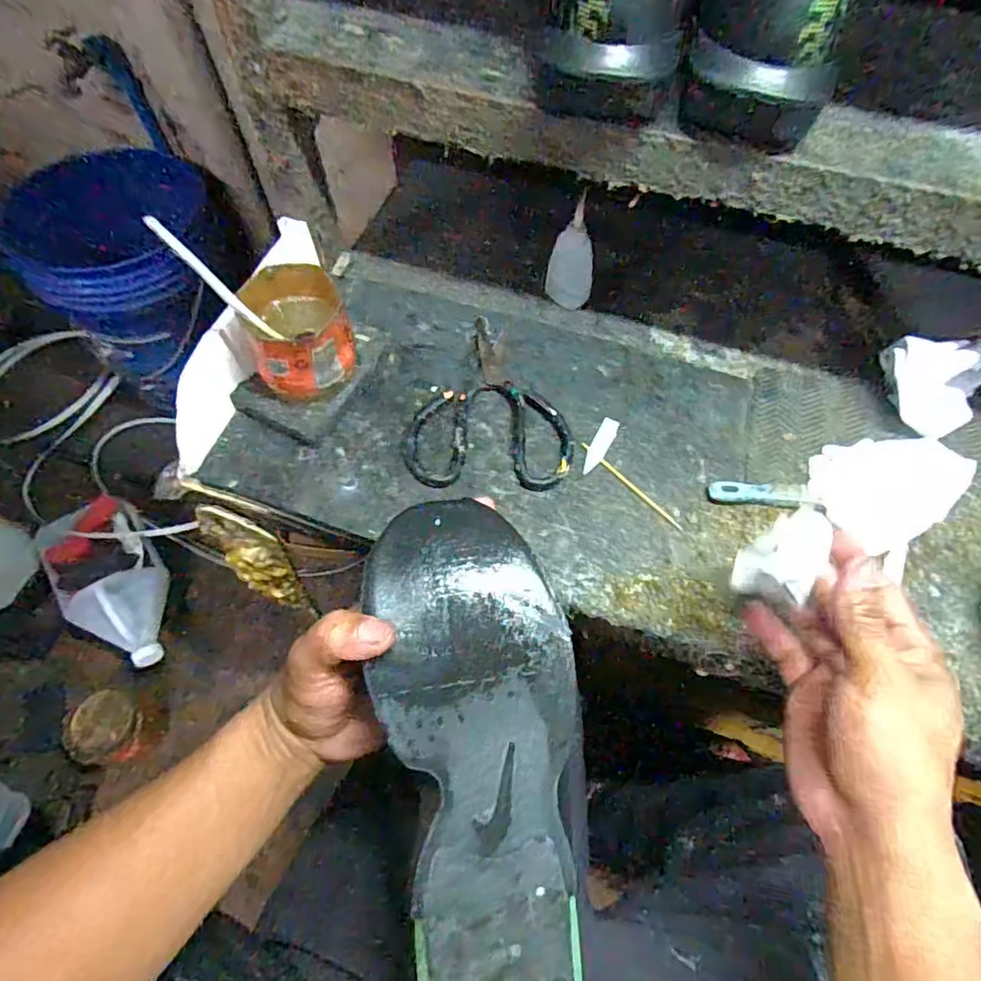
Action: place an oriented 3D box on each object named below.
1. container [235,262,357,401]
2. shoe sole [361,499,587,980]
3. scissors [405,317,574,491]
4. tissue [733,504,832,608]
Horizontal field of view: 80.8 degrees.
[{"bbox_3d":[-0.149,-0.121,0.458,0.075,0.082,0.081,1,64,-1],"label":"container"},{"bbox_3d":[-0.001,0.138,0.288,0.096,0.026,0.265,-6,81,-5],"label":"shoe sole"},{"bbox_3d":[0.001,-0.076,0.485,0.130,0.006,0.163,2,64,-1],"label":"scissors"},{"bbox_3d":[0.169,0.039,0.328,0.055,0.028,0.038,-40,71,-19],"label":"tissue"}]

